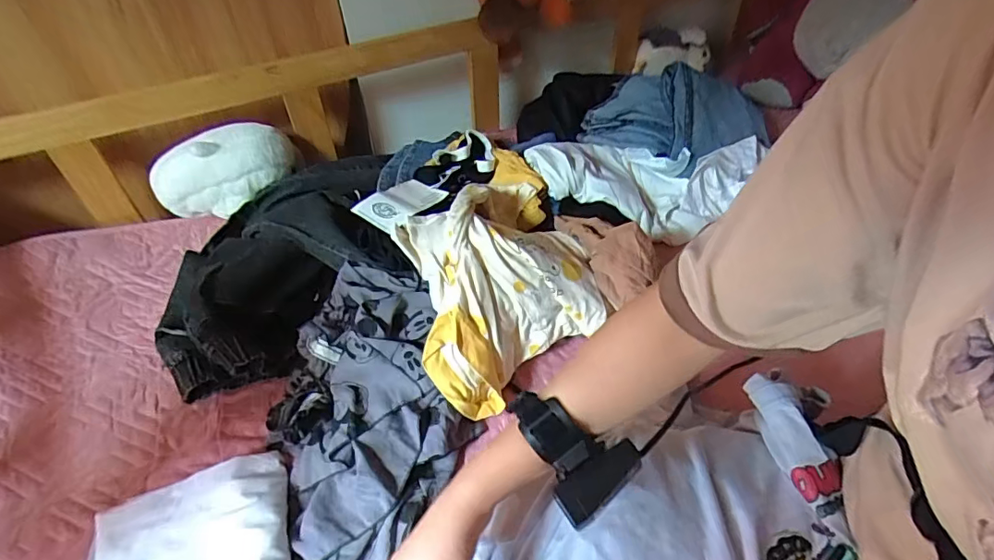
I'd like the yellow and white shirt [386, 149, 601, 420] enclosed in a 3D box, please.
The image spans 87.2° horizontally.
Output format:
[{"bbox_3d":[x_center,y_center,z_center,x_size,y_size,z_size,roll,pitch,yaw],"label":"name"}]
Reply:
[{"bbox_3d":[-0.002,-0.034,0.734,0.245,0.137,0.391,-13,45,-10],"label":"yellow and white shirt"}]

